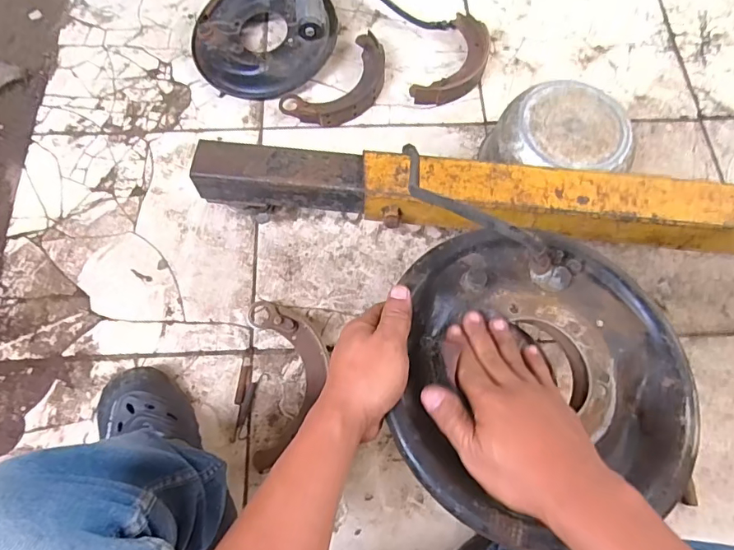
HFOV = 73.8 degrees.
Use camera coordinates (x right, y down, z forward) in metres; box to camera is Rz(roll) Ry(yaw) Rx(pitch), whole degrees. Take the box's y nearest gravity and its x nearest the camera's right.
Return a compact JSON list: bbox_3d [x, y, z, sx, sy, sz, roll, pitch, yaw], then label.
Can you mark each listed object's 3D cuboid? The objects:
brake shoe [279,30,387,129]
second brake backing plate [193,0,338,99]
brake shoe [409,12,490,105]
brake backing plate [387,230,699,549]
[{"bbox_3d":[-0.042,-0.339,0.885,0.216,0.034,0.115,-42,76,-13],"label":"brake shoe"},{"bbox_3d":[-0.193,-0.445,0.901,0.264,0.080,0.239,7,71,2],"label":"second brake backing plate"},{"bbox_3d":[0.168,-0.390,0.901,0.094,0.029,0.218,27,73,8],"label":"brake shoe"},{"bbox_3d":[0.150,0.082,0.407,0.242,0.054,0.253,0,71,0],"label":"brake backing plate"}]

